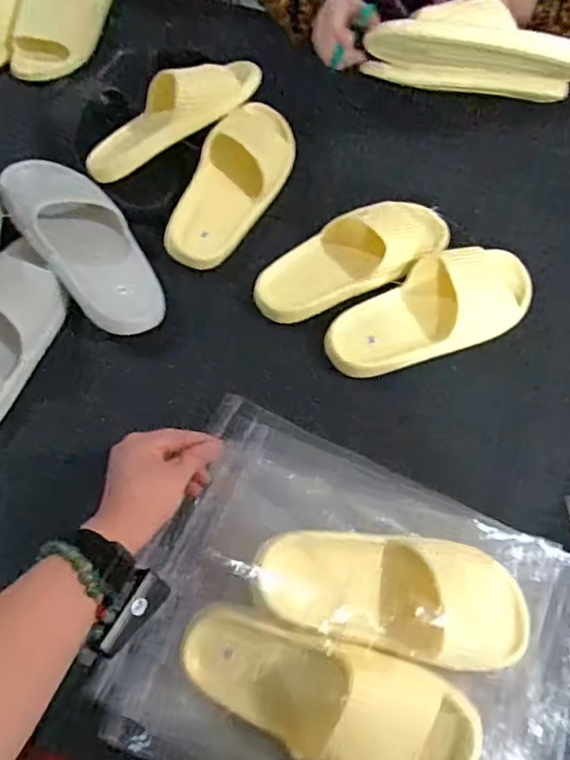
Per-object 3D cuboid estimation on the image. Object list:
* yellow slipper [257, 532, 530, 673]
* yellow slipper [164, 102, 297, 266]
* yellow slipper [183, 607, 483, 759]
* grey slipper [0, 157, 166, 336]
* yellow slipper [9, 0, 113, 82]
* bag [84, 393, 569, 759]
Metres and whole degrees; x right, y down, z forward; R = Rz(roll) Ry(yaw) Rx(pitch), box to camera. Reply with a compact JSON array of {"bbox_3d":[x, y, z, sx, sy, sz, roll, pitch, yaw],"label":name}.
[{"bbox_3d":[0.103,0.178,0.512,0.242,0.060,0.108,16,64,-16],"label":"yellow slipper"},{"bbox_3d":[-0.065,-0.249,0.771,0.087,0.085,0.244,29,81,14],"label":"yellow slipper"},{"bbox_3d":[0.031,0.267,0.507,0.244,0.094,0.093,16,66,9],"label":"yellow slipper"},{"bbox_3d":[-0.242,-0.173,0.735,0.110,0.073,0.276,-37,87,-15],"label":"grey slipper"},{"bbox_3d":[-0.328,-0.570,0.936,0.110,0.075,0.256,14,66,8],"label":"yellow slipper"},{"bbox_3d":[0.068,0.224,0.526,0.409,0.108,0.311,23,68,11],"label":"bag"}]

